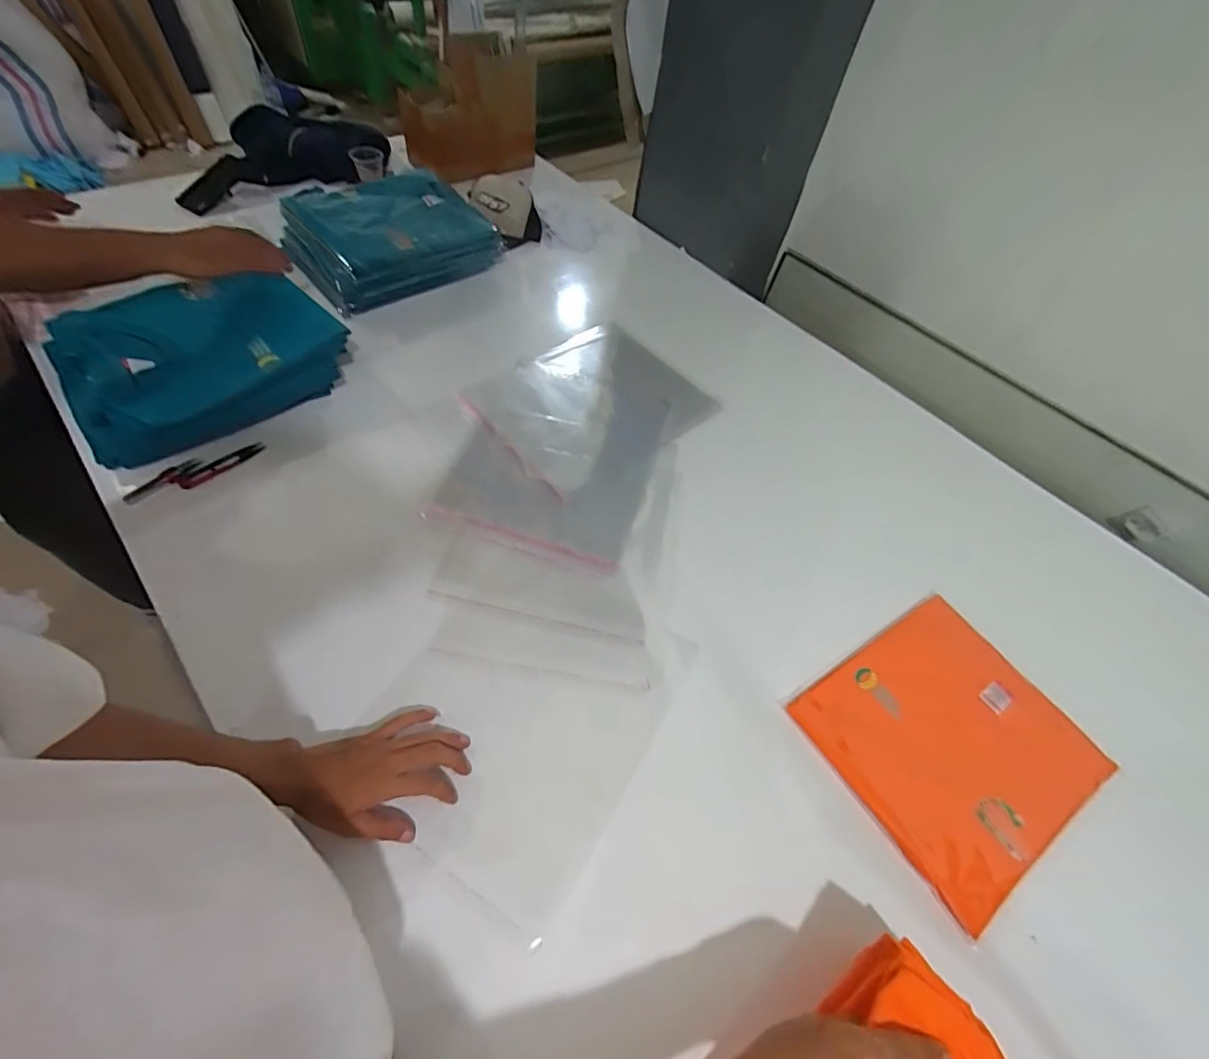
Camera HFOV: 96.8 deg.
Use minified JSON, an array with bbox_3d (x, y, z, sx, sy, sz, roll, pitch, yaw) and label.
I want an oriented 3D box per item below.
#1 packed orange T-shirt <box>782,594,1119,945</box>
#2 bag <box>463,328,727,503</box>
[{"bbox_3d":[0.442,0.262,0.684,0.311,0.015,0.281,-26,62,-21],"label":"packed orange T-shirt"},{"bbox_3d":[-0.025,-0.236,0.970,0.361,0.025,0.308,-33,64,-24],"label":"bag"}]

